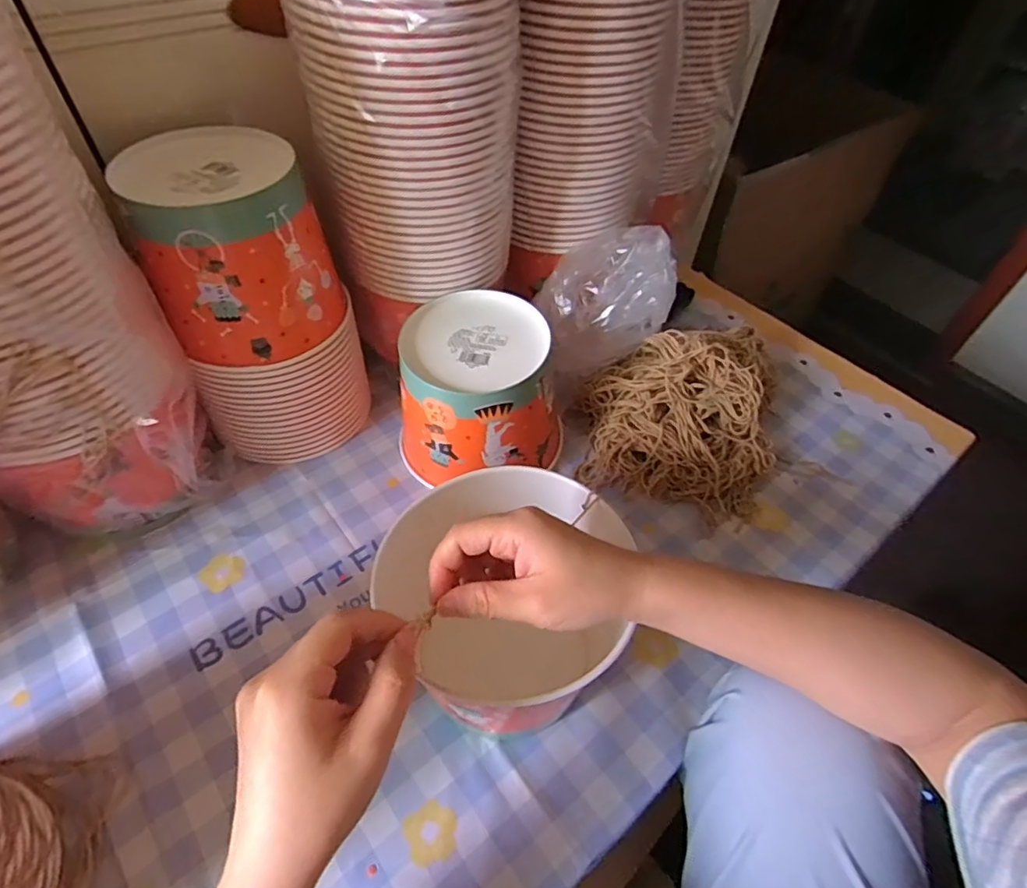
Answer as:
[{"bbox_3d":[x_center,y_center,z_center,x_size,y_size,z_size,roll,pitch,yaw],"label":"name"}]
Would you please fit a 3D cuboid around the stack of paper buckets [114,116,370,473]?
[{"bbox_3d":[-0.220,-0.120,0.512,0.144,0.256,0.134,-11,53,-13],"label":"stack of paper buckets"}]

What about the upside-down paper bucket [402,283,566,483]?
[{"bbox_3d":[-0.026,-0.043,0.539,0.151,0.141,0.133,2,51,-2],"label":"upside-down paper bucket"}]

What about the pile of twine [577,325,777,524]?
[{"bbox_3d":[0.173,-0.045,0.579,0.197,0.097,0.212,18,52,10],"label":"pile of twine"}]

